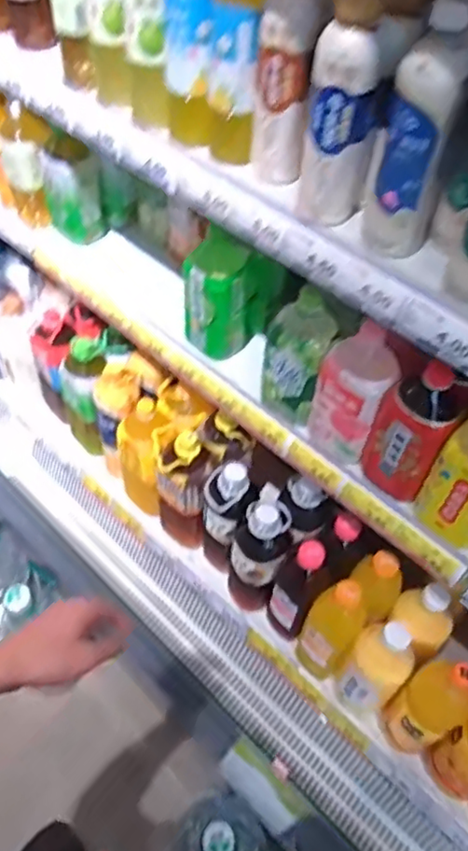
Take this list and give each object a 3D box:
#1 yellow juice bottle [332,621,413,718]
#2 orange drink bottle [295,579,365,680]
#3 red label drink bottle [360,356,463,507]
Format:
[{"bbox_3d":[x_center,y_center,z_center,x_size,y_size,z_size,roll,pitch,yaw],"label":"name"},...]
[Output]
[{"bbox_3d":[0.223,0.394,0.987,0.087,0.274,0.070,34,57,21],"label":"yellow juice bottle"},{"bbox_3d":[0.161,0.349,1.037,0.090,0.268,0.075,25,54,16],"label":"orange drink bottle"},{"bbox_3d":[0.223,0.006,0.775,0.082,0.214,0.072,23,54,14],"label":"red label drink bottle"}]

